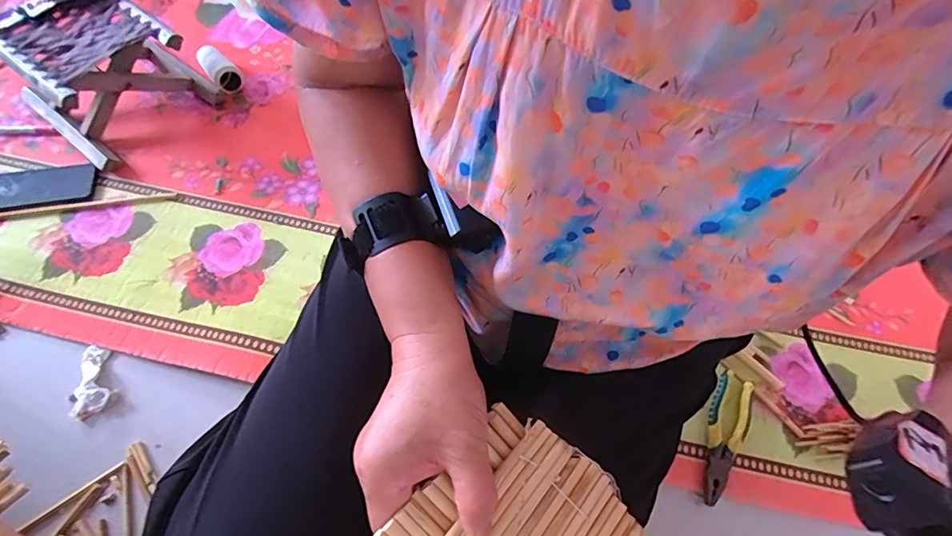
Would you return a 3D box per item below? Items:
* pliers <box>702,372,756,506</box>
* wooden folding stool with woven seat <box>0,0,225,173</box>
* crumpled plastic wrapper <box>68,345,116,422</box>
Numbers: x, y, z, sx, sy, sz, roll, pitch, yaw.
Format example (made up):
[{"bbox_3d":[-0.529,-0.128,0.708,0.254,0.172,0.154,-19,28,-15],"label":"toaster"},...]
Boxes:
[{"bbox_3d":[0.353,0.239,0.675,0.048,0.025,0.190,26,64,11],"label":"pliers"},{"bbox_3d":[-0.653,-0.348,0.828,0.243,0.190,0.246,35,66,15],"label":"wooden folding stool with woven seat"},{"bbox_3d":[-0.549,0.162,0.671,0.055,0.020,0.101,-21,65,-13],"label":"crumpled plastic wrapper"}]

